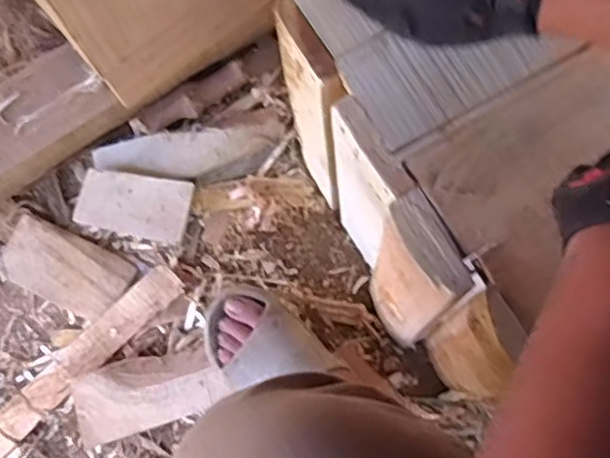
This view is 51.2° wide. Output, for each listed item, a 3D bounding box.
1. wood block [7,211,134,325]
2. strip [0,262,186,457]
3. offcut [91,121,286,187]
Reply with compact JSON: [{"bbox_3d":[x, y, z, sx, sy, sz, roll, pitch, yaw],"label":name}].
[{"bbox_3d":[-0.322,0.057,0.867,0.176,0.038,0.096,27,78,5],"label":"wood block"},{"bbox_3d":[-0.472,0.351,0.859,0.837,0.040,0.062,-45,81,6],"label":"strip"},{"bbox_3d":[-0.160,-0.103,0.879,0.257,0.020,0.077,-4,77,-2],"label":"offcut"}]

